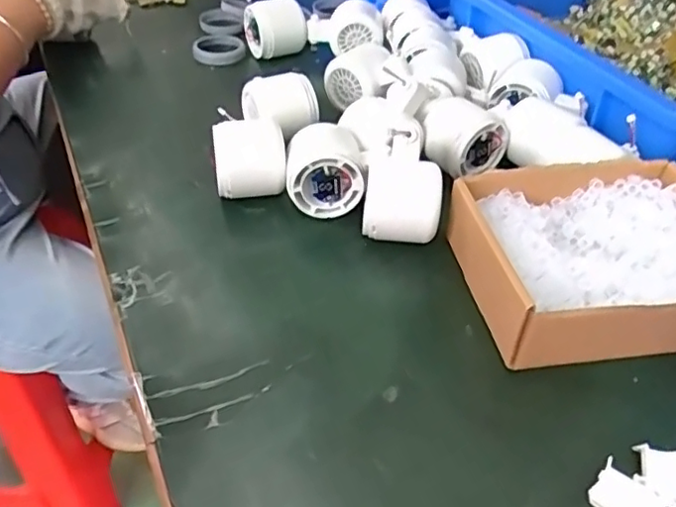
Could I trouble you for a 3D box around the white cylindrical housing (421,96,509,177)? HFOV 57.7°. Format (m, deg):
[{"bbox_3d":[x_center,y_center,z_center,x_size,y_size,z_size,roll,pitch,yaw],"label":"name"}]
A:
[{"bbox_3d":[0.101,-0.102,0.509,0.061,0.048,0.060,-25,49,-26],"label":"white cylindrical housing"}]

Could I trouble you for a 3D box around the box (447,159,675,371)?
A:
[{"bbox_3d":[0.173,0.000,0.405,0.177,0.046,0.134,-7,43,-9],"label":"box"}]

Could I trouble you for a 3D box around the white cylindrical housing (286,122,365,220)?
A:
[{"bbox_3d":[-0.010,-0.066,0.477,0.056,0.059,0.062,0,42,-2],"label":"white cylindrical housing"}]

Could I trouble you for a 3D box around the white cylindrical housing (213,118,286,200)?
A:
[{"bbox_3d":[-0.068,-0.075,0.480,0.054,0.048,0.053,-5,43,-8],"label":"white cylindrical housing"}]

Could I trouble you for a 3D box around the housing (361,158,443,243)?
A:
[{"bbox_3d":[0.047,-0.036,0.446,0.054,0.050,0.046,4,42,2],"label":"housing"}]

